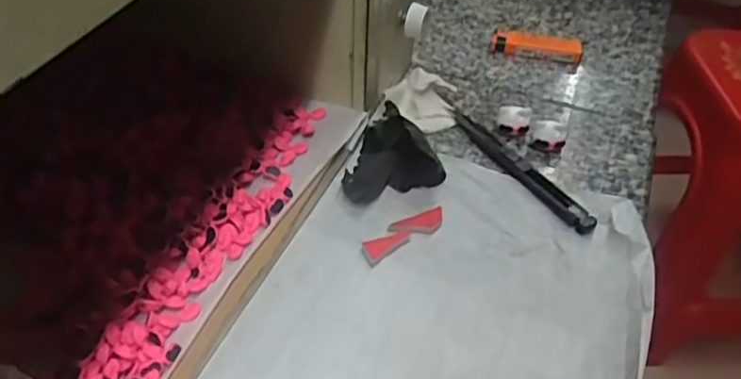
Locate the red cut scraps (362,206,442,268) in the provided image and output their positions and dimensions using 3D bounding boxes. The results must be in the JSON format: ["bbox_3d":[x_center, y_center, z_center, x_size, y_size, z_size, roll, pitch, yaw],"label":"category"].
[{"bbox_3d":[0.021,0.027,0.428,0.064,0.004,0.020,-24,51,-26],"label":"red cut scraps"}]

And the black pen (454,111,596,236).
[{"bbox_3d":[0.104,-0.014,0.476,0.017,0.008,0.136,-25,51,-27],"label":"black pen"}]

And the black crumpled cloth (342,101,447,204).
[{"bbox_3d":[0.008,-0.023,0.452,0.056,0.034,0.066,-22,50,-24],"label":"black crumpled cloth"}]

